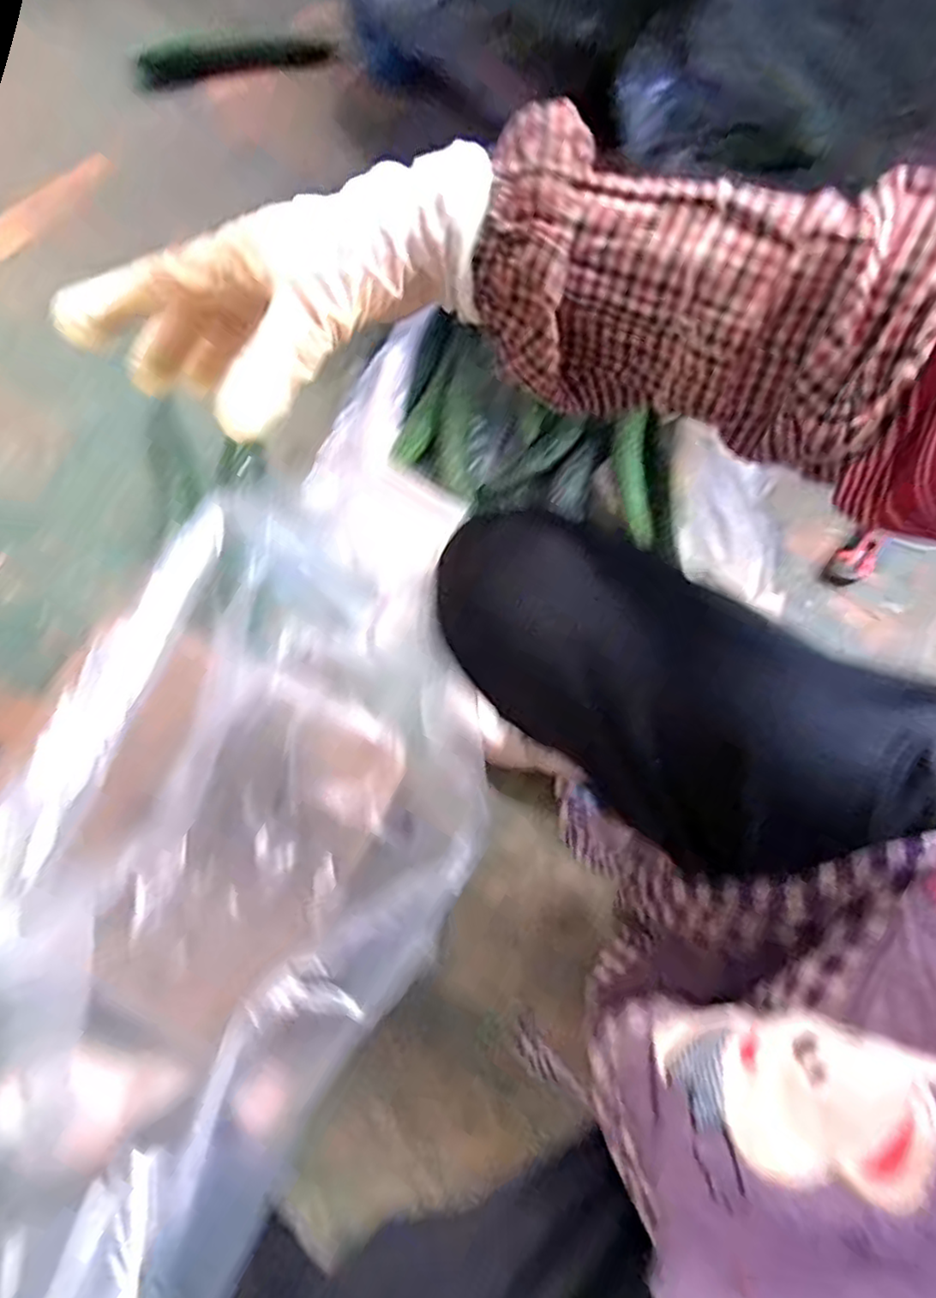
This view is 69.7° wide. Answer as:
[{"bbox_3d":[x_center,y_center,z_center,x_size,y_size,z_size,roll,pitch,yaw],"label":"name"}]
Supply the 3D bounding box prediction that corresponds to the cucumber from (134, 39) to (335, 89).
[{"bbox_3d":[-0.352,-0.878,0.996,0.302,0.047,0.045,-3,72,-2],"label":"cucumber"}]

